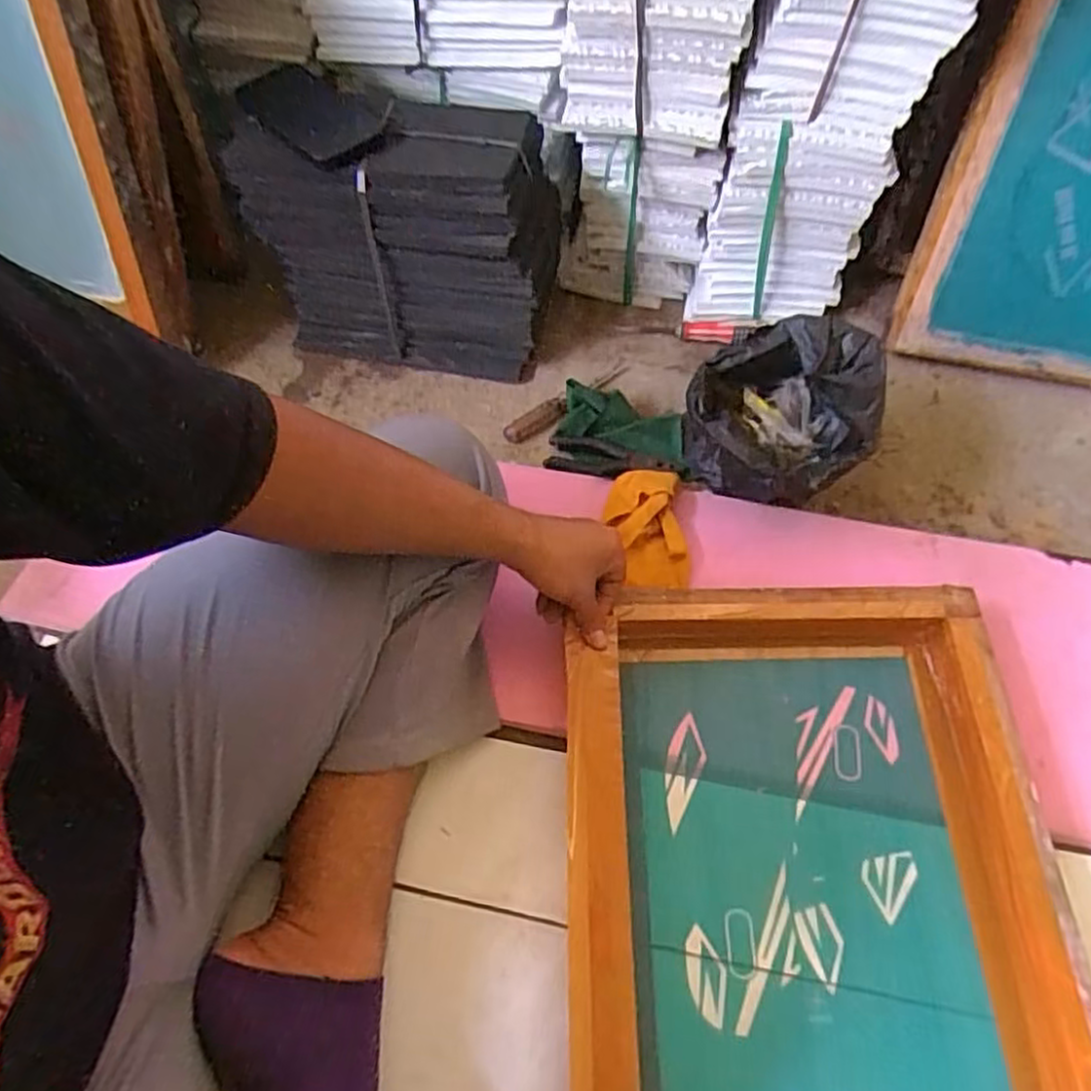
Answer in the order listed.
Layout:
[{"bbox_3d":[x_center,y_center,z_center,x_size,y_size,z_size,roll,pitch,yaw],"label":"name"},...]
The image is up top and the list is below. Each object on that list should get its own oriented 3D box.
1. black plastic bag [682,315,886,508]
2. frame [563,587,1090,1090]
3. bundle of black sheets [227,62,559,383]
[{"bbox_3d":[0.235,-0.125,0.713,0.173,0.142,0.147,20,65,12],"label":"black plastic bag"},{"bbox_3d":[0.201,0.250,0.554,0.364,0.061,0.445,-1,59,3],"label":"frame"},{"bbox_3d":[-0.154,-0.340,0.801,0.333,0.246,0.182,11,63,8],"label":"bundle of black sheets"}]

